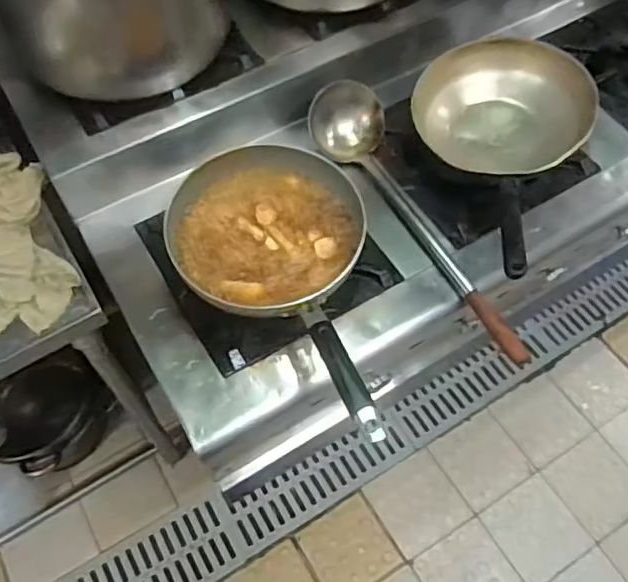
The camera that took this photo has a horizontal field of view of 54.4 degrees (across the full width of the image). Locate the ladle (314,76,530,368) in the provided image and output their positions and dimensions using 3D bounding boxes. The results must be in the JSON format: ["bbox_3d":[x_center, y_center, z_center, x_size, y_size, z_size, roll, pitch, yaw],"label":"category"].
[{"bbox_3d":[0.149,-0.113,0.972,0.132,0.086,0.543,-21,62,-12],"label":"ladle"}]

